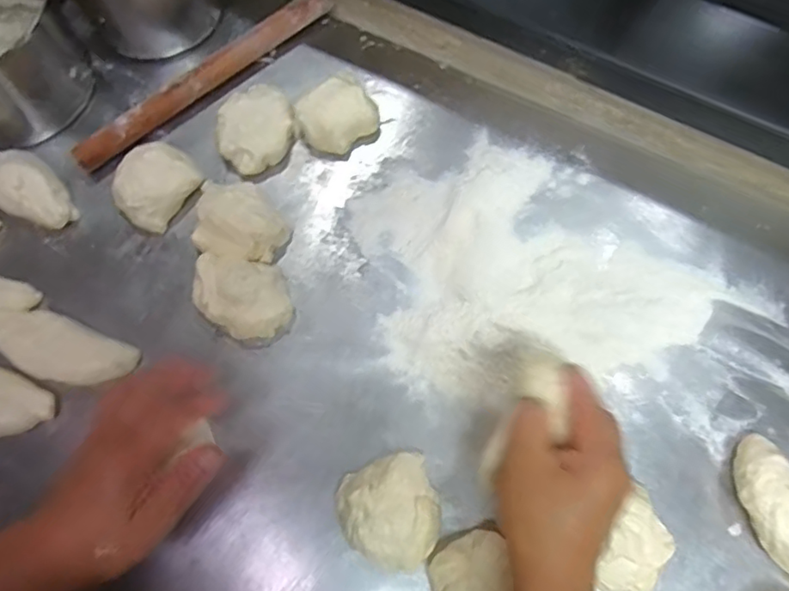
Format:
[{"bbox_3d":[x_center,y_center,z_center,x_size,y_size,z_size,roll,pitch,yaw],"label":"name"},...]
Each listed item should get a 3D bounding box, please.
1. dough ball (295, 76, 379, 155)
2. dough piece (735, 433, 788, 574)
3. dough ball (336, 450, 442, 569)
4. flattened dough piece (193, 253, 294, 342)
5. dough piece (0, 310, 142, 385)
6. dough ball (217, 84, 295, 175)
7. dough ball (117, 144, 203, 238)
[{"bbox_3d":[-0.058,-0.175,0.563,0.073,0.035,0.068,-37,75,-12],"label":"dough ball"},{"bbox_3d":[0.286,0.163,0.431,0.051,0.033,0.119,-17,71,-6],"label":"dough piece"},{"bbox_3d":[-0.003,0.163,0.440,0.072,0.034,0.075,0,71,0],"label":"dough ball"},{"bbox_3d":[-0.131,0.000,0.496,0.085,0.035,0.071,1,71,0],"label":"flattened dough piece"},{"bbox_3d":[-0.276,0.046,0.486,0.112,0.031,0.052,21,72,7],"label":"dough piece"},{"bbox_3d":[-0.133,-0.159,0.555,0.073,0.029,0.068,0,71,0],"label":"dough ball"},{"bbox_3d":[-0.219,-0.102,0.536,0.068,0.036,0.078,34,74,11],"label":"dough ball"}]

